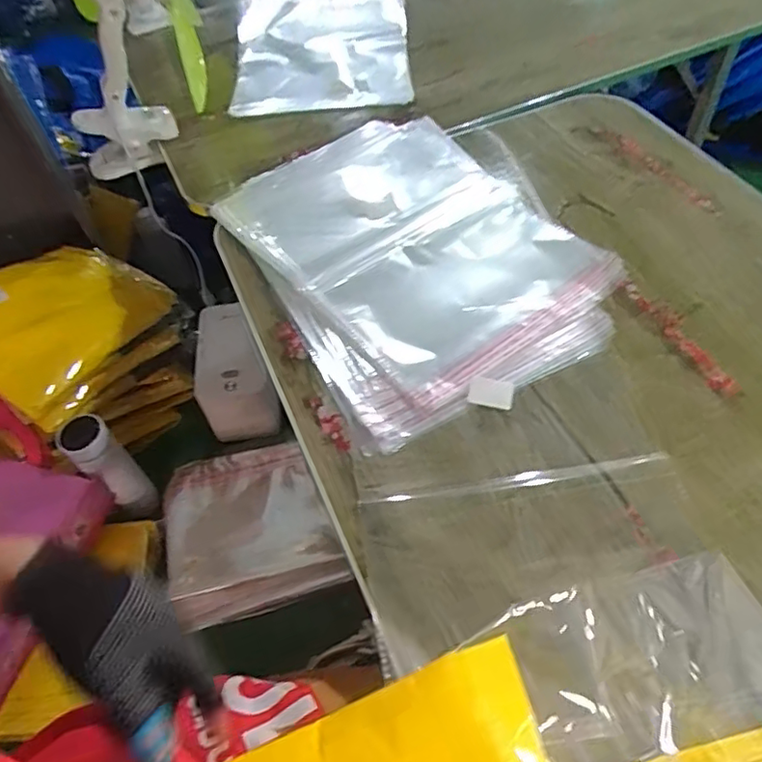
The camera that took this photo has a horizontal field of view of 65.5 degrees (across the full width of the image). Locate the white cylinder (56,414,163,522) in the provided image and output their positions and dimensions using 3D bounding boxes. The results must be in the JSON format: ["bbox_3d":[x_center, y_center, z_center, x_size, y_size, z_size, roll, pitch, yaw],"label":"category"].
[{"bbox_3d":[-0.413,0.138,0.909,0.069,0.198,0.075,-26,56,-13],"label":"white cylinder"}]

